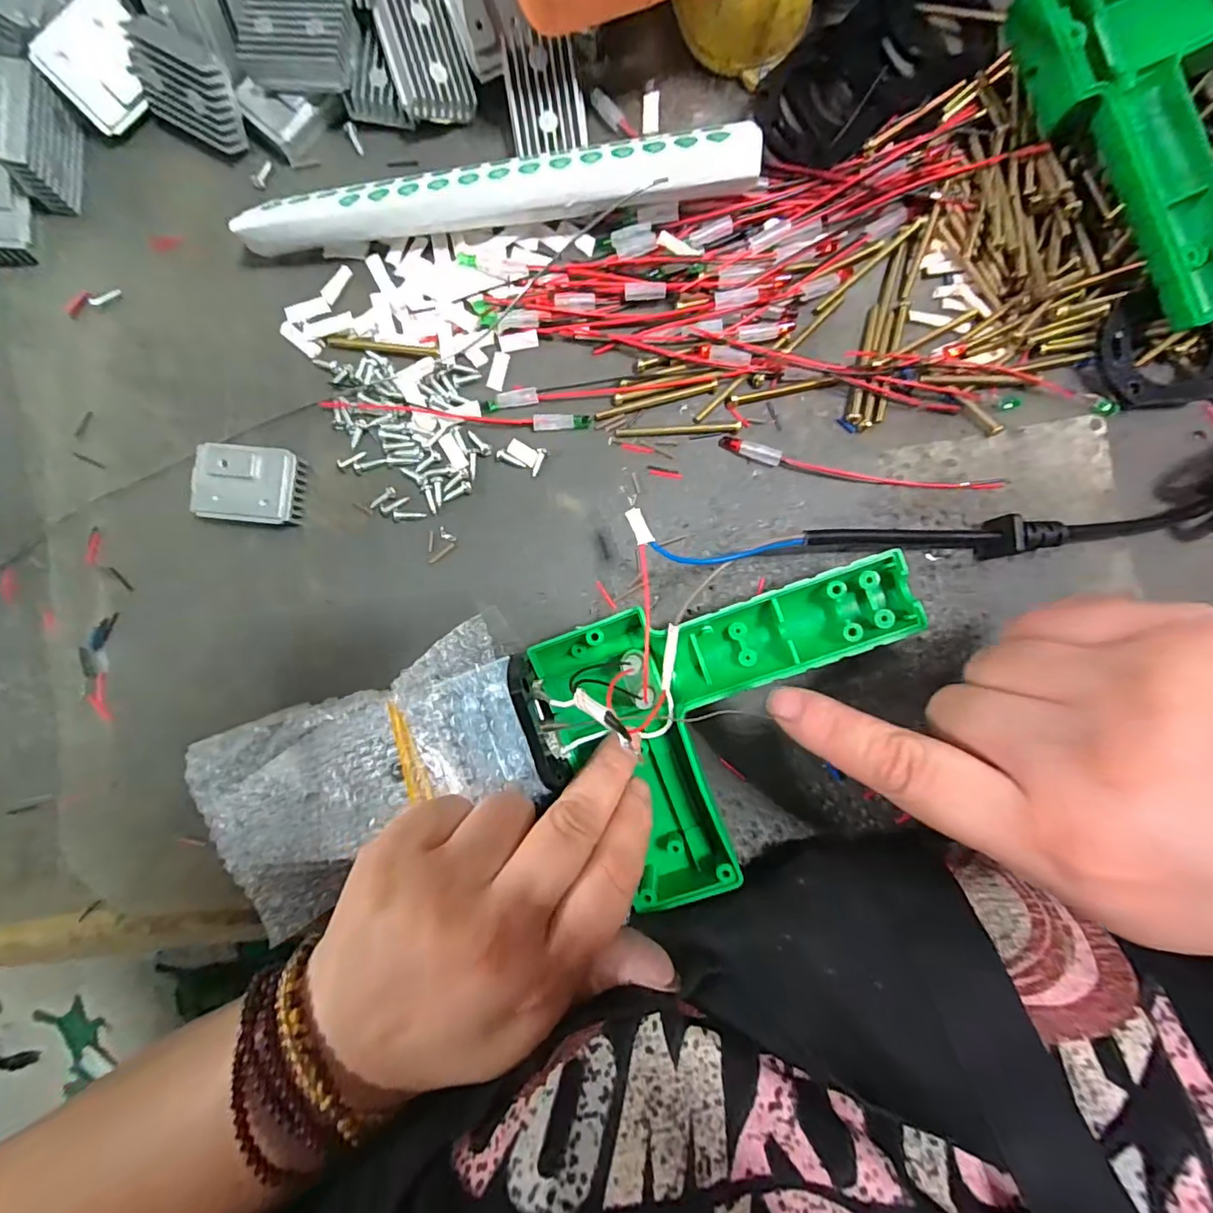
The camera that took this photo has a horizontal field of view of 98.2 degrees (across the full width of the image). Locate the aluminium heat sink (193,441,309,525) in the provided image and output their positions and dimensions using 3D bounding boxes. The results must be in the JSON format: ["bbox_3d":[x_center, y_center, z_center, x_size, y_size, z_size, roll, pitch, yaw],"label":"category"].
[{"bbox_3d":[-0.162,-0.055,0.239,0.043,0.016,0.032,4,89,1],"label":"aluminium heat sink"}]

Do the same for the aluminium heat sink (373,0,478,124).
[{"bbox_3d":[-0.081,-0.246,0.233,0.032,0.009,0.048,-23,106,-10],"label":"aluminium heat sink"}]

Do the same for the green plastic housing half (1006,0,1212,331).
[{"bbox_3d":[0.248,-0.209,0.221,0.119,0.040,0.149,-36,88,0],"label":"green plastic housing half"}]

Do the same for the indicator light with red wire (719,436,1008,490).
[{"bbox_3d":[0.114,-0.062,0.237,0.125,0.005,0.011,10,89,1],"label":"indicator light with red wire"}]

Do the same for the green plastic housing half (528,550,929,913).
[{"bbox_3d":[0.057,0.048,0.215,0.150,0.038,0.121,-22,88,0],"label":"green plastic housing half"}]

